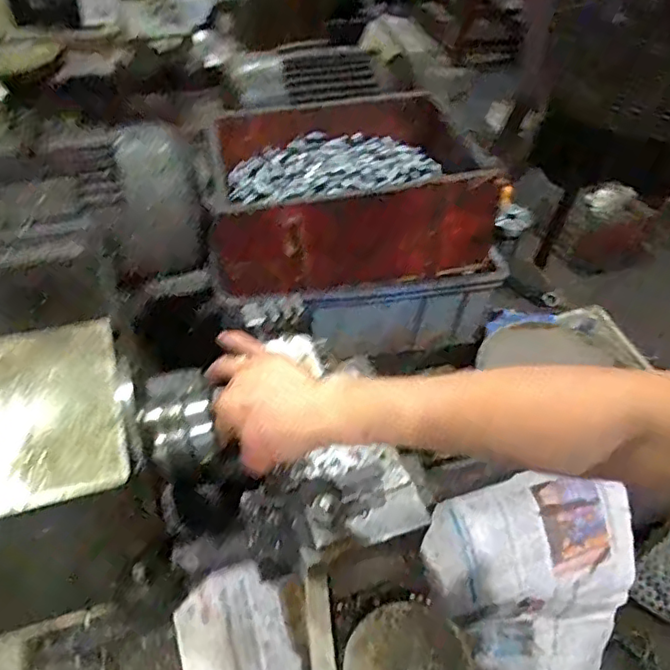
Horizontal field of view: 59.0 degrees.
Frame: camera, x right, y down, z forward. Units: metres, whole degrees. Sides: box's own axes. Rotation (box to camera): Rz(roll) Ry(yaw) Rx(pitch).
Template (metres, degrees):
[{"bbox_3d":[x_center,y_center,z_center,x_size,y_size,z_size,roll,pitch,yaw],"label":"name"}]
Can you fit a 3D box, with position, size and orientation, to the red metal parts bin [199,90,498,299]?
[{"bbox_3d":[0.005,-0.206,0.811,0.347,0.134,0.260,-9,49,-12],"label":"red metal parts bin"}]

